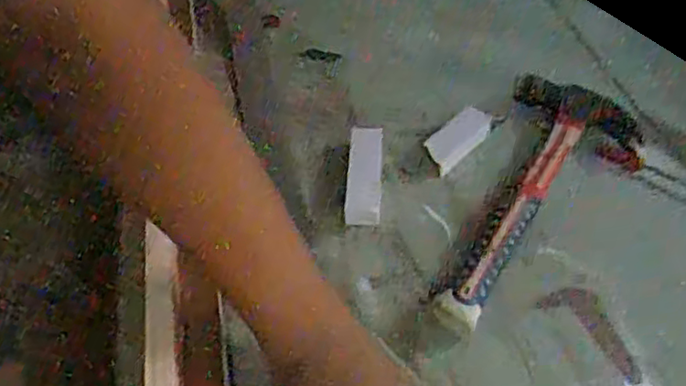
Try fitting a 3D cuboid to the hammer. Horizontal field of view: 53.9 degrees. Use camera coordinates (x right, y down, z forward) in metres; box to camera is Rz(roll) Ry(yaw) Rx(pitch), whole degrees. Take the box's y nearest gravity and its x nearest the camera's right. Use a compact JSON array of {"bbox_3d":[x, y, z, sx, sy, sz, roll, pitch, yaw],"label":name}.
[{"bbox_3d":[0.150,0.001,0.509,0.097,0.048,0.250,19,50,22],"label":"hammer"}]

